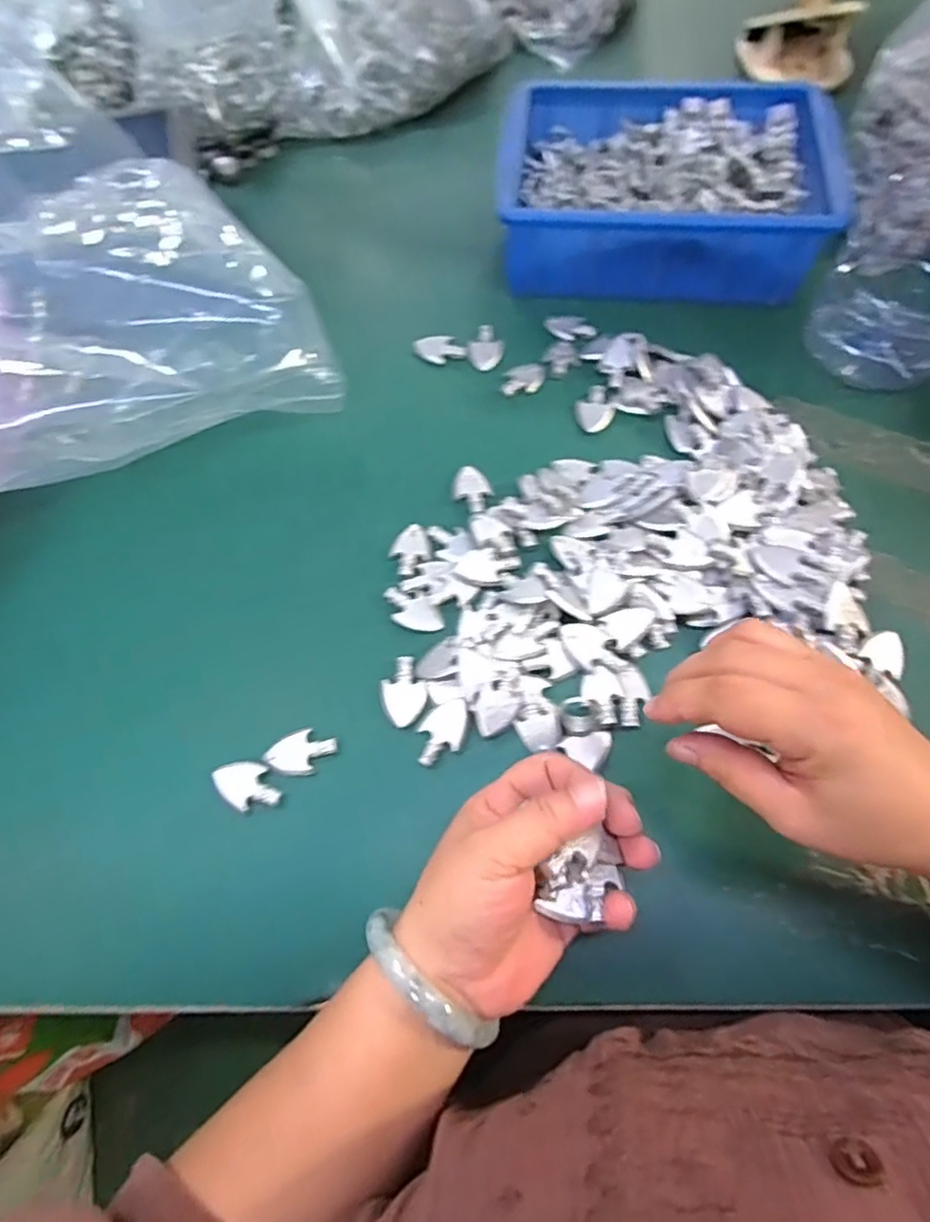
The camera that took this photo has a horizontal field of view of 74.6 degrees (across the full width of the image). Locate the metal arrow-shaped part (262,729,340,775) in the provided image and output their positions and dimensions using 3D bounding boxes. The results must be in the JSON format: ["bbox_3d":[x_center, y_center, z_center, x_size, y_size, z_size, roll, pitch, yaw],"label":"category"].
[{"bbox_3d":[-0.090,0.079,0.339,0.039,0.004,0.024,-20,67,0],"label":"metal arrow-shaped part"}]

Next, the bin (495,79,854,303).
[{"bbox_3d":[0.153,-0.332,0.486,0.248,0.073,0.172,8,65,5],"label":"bin"}]

